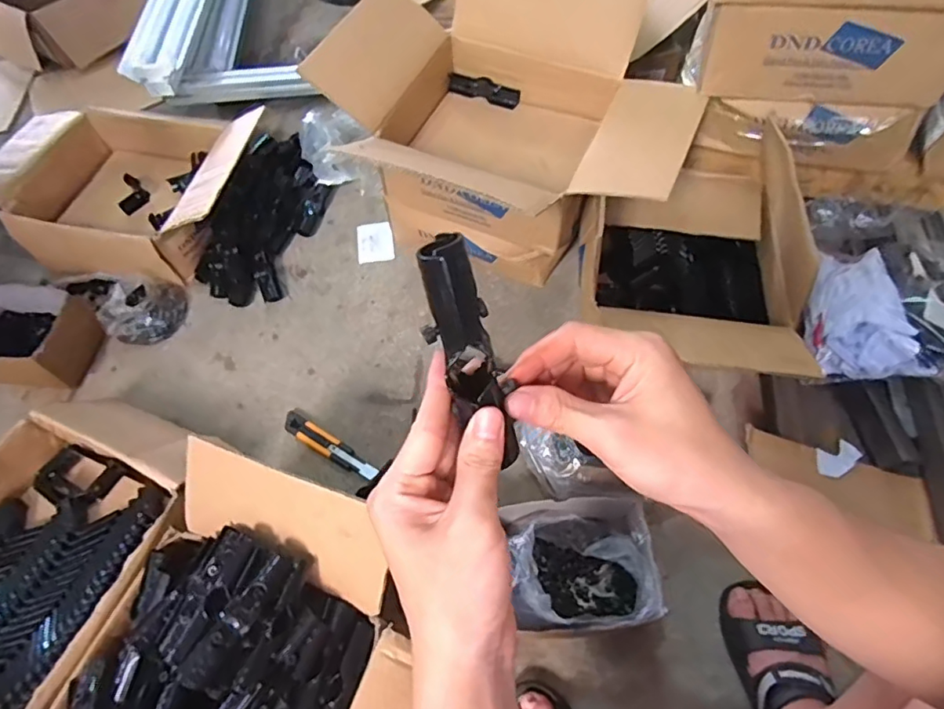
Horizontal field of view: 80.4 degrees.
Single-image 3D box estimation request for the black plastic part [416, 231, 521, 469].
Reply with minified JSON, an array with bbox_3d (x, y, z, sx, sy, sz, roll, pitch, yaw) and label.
[{"bbox_3d":[-0.002,0.000,0.293,0.033,0.123,0.031,-26,31,-12],"label":"black plastic part"}]

